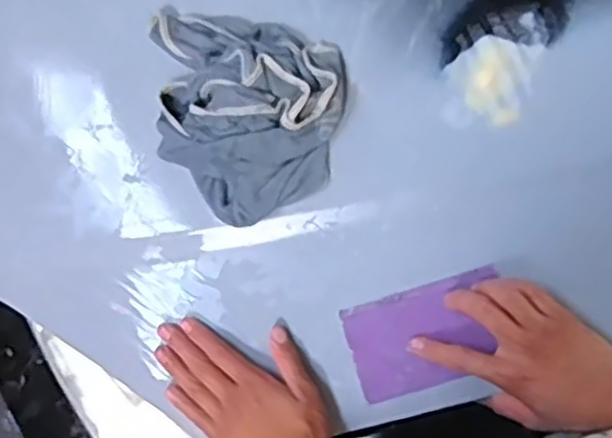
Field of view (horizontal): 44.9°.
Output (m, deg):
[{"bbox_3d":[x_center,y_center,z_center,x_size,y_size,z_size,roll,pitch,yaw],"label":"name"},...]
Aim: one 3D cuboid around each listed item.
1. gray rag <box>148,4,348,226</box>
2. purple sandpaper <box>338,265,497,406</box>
[{"bbox_3d":[-0.049,-0.104,0.646,0.169,0.057,0.202,-7,73,1],"label":"gray rag"},{"bbox_3d":[0.104,0.098,0.632,0.131,0.009,0.081,-19,81,7],"label":"purple sandpaper"}]

